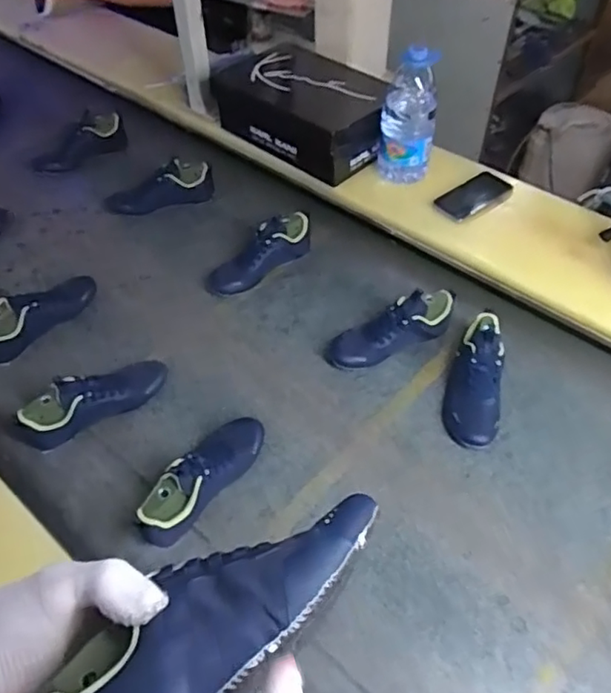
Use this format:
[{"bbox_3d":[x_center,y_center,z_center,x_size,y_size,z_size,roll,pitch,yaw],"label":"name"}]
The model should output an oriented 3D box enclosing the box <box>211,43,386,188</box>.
[{"bbox_3d":[0.000,-0.494,1.233,0.229,0.112,0.352,-36,58,-26],"label":"box"}]

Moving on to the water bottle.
[{"bbox_3d":[0.192,-0.427,1.109,0.100,0.211,0.090,5,50,5],"label":"water bottle"}]

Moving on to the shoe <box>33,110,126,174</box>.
[{"bbox_3d":[-0.498,-0.450,1.306,0.206,0.078,0.099,-36,58,-25],"label":"shoe"}]

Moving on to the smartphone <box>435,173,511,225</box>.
[{"bbox_3d":[0.325,-0.287,1.136,0.160,0.016,0.074,-29,67,-22],"label":"smartphone"}]

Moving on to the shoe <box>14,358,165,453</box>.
[{"bbox_3d":[-0.319,0.067,0.876,0.221,0.085,0.069,-26,54,-19],"label":"shoe"}]

